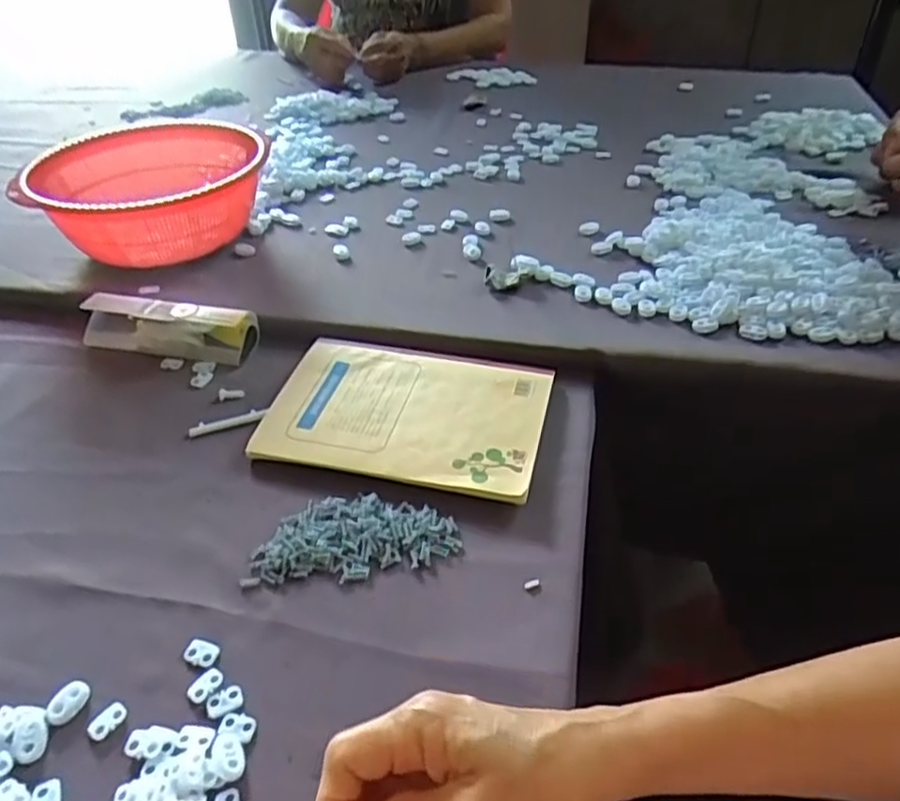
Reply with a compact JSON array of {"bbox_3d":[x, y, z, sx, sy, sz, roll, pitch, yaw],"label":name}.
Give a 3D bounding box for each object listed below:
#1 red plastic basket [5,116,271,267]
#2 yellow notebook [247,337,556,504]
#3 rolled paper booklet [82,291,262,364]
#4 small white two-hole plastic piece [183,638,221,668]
[{"bbox_3d":[-0.304,-0.201,0.700,0.227,0.092,0.205,-8,41,-6],"label":"red plastic basket"},{"bbox_3d":[-0.031,0.005,0.523,0.201,0.015,0.146,8,42,12],"label":"yellow notebook"},{"bbox_3d":[-0.251,-0.067,0.604,0.159,0.038,0.039,7,42,11],"label":"rolled paper booklet"},{"bbox_3d":[-0.140,0.141,0.384,0.019,0.004,0.014,15,44,20],"label":"small white two-hole plastic piece"}]

